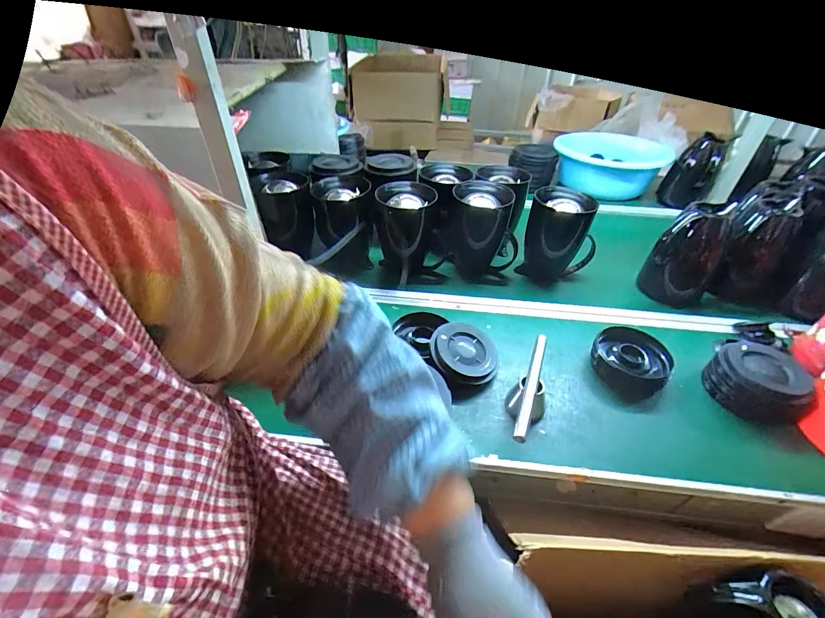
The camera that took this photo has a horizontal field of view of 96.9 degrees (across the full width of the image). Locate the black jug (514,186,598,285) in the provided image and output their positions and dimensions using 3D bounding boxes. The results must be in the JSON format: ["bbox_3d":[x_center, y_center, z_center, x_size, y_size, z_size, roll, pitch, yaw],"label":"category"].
[{"bbox_3d":[0.335,-0.176,0.830,0.118,0.171,0.132,-26,48,-30],"label":"black jug"}]

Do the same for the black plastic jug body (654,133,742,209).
[{"bbox_3d":[0.865,-0.423,1.132,0.135,0.187,0.115,27,46,26],"label":"black plastic jug body"}]

